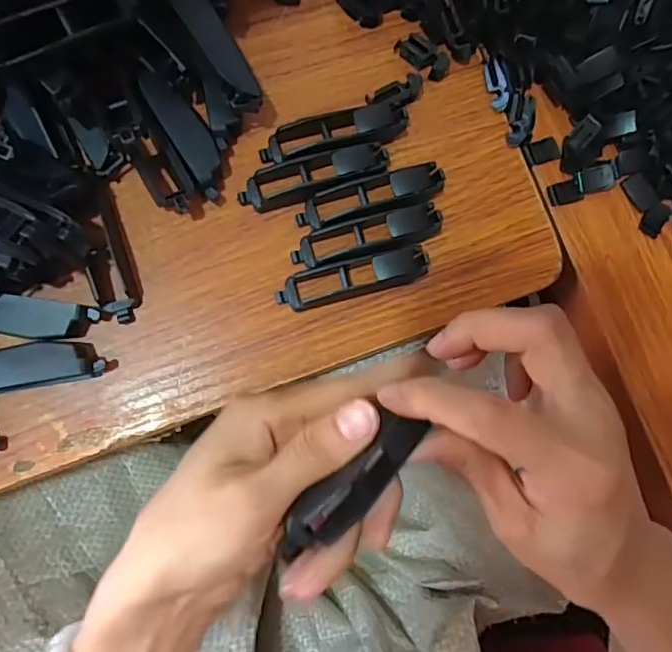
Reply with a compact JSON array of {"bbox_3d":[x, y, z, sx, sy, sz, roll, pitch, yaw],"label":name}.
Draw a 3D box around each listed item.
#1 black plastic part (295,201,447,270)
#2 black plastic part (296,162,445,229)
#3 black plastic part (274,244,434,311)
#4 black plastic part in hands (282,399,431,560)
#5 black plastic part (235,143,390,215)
[{"bbox_3d":[0.016,-0.045,0.284,0.076,0.016,0.020,-13,85,-8],"label":"black plastic part"},{"bbox_3d":[0.018,-0.066,0.288,0.077,0.015,0.019,-14,86,-8],"label":"black plastic part"},{"bbox_3d":[0.009,-0.023,0.281,0.076,0.016,0.018,-13,85,-8],"label":"black plastic part"},{"bbox_3d":[0.008,0.058,0.205,0.066,0.013,0.021,-40,90,-19],"label":"black plastic part in hands"},{"bbox_3d":[-0.011,-0.077,0.285,0.076,0.011,0.021,-19,86,-8],"label":"black plastic part"}]

